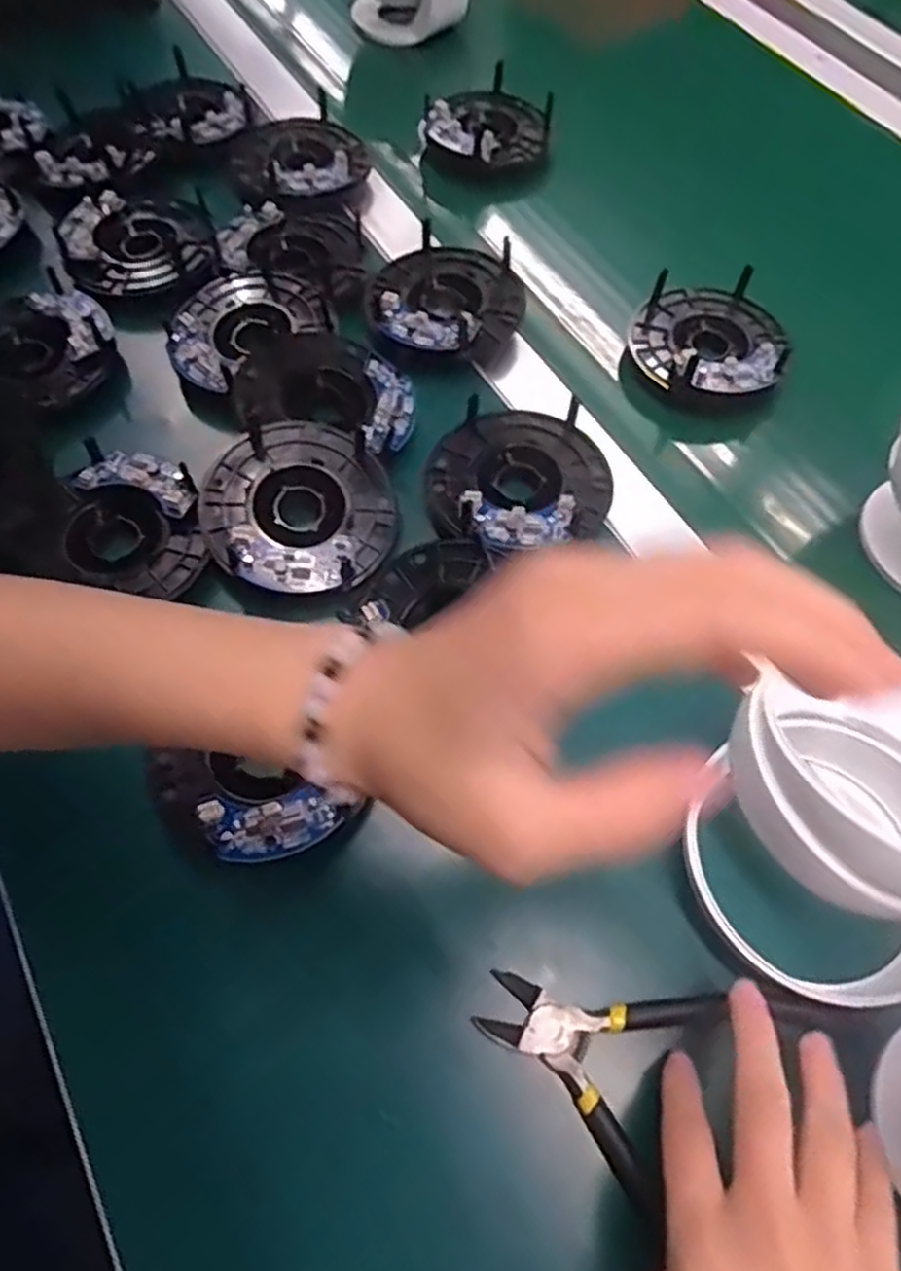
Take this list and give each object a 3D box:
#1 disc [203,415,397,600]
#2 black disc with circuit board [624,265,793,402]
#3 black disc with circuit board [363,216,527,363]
[{"bbox_3d":[-0.081,-0.071,0.410,0.100,0.016,0.104,1,62,-1],"label":"disc"},{"bbox_3d":[0.165,-0.188,0.498,0.094,0.047,0.099,1,62,-1],"label":"black disc with circuit board"},{"bbox_3d":[-0.004,-0.221,0.499,0.099,0.030,0.101,1,62,-1],"label":"black disc with circuit board"}]

